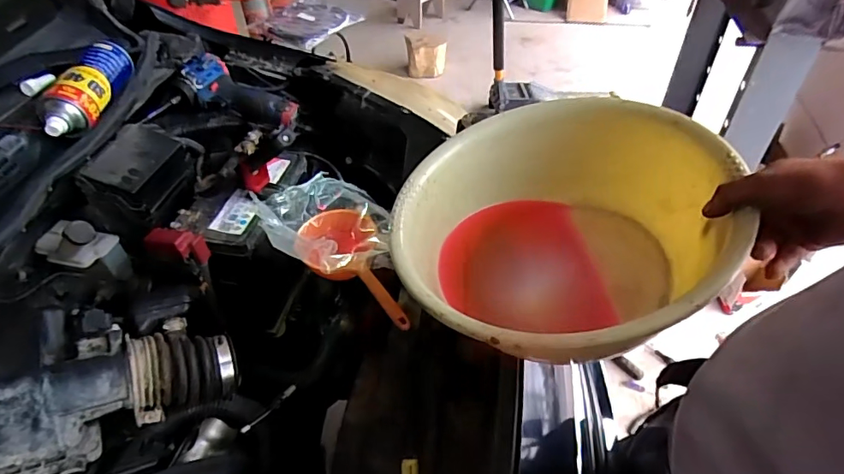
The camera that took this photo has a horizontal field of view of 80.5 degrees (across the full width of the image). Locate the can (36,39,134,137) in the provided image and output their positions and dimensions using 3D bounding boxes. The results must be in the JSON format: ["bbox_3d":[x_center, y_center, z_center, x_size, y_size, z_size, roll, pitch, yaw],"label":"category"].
[{"bbox_3d":[-0.466,-0.210,0.696,0.062,0.052,0.187,-4,45,-3],"label":"can"}]

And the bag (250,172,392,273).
[{"bbox_3d":[-0.126,-0.017,0.671,0.164,0.068,0.162,-6,45,-5],"label":"bag"}]

